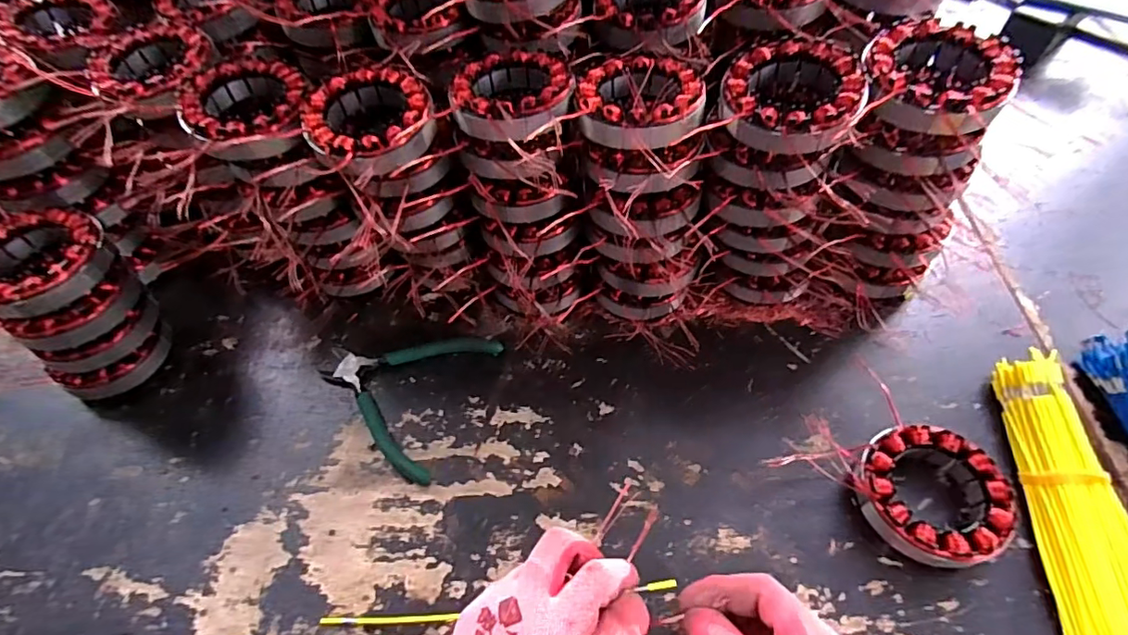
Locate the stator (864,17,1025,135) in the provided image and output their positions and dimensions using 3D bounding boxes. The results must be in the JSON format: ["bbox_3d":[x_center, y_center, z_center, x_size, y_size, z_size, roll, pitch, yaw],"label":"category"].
[{"bbox_3d":[0.240,-0.156,0.343,0.082,0.028,0.088,23,61,18],"label":"stator"}]

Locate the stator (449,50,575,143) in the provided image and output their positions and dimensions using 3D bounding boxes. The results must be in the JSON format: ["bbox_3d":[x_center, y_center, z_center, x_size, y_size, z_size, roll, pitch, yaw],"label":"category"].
[{"bbox_3d":[-0.037,-0.157,0.378,0.084,0.031,0.083,-2,56,2],"label":"stator"}]

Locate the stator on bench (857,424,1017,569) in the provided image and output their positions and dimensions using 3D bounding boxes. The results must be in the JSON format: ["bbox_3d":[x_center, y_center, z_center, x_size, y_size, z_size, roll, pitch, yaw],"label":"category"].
[{"bbox_3d":[0.243,0.118,0.354,0.086,0.032,0.090,-2,56,2],"label":"stator on bench"}]

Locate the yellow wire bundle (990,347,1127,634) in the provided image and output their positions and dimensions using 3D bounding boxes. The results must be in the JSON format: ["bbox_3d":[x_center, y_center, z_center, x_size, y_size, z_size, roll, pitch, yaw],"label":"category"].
[{"bbox_3d":[0.342,0.138,0.339,0.069,0.024,0.243,7,57,8],"label":"yellow wire bundle"}]

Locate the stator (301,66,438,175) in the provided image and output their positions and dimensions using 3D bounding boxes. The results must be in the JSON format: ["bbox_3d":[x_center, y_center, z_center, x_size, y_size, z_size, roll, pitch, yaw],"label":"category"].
[{"bbox_3d":[-0.134,-0.133,0.373,0.087,0.035,0.093,-28,59,-15],"label":"stator"}]

